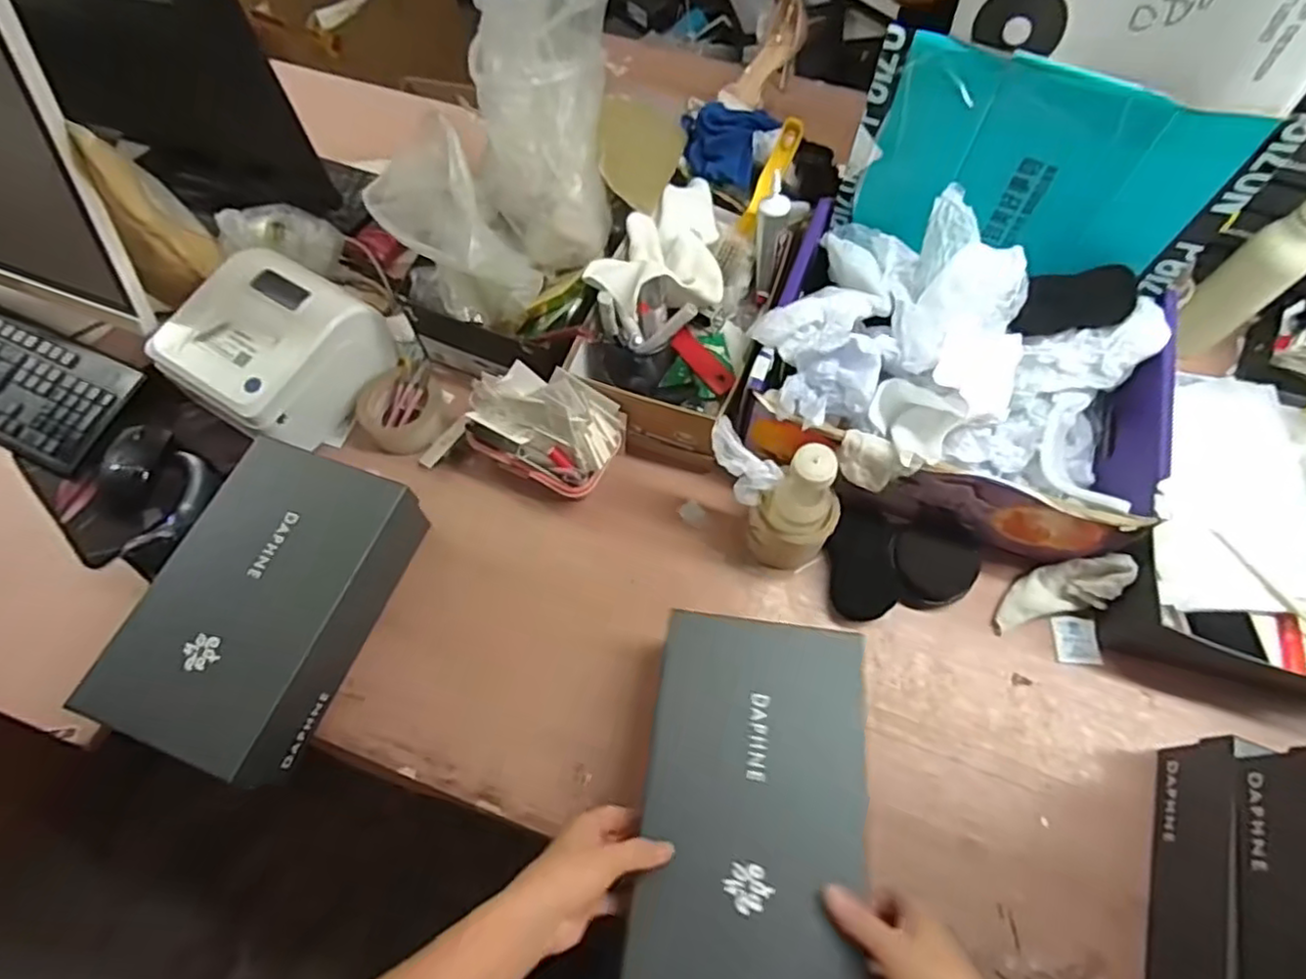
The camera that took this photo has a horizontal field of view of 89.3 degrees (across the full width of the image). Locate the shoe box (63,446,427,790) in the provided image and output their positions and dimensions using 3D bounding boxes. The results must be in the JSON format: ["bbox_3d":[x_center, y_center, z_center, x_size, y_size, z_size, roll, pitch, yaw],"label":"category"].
[{"bbox_3d":[-0.388,0.115,0.670,0.179,0.094,0.296,18,65,8],"label":"shoe box"}]

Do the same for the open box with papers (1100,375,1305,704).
[{"bbox_3d":[0.638,0.049,0.702,0.287,0.124,0.315,15,65,7],"label":"open box with papers"}]

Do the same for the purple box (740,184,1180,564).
[{"bbox_3d":[0.319,-0.123,0.704,0.390,0.166,0.294,19,66,10],"label":"purple box"}]

